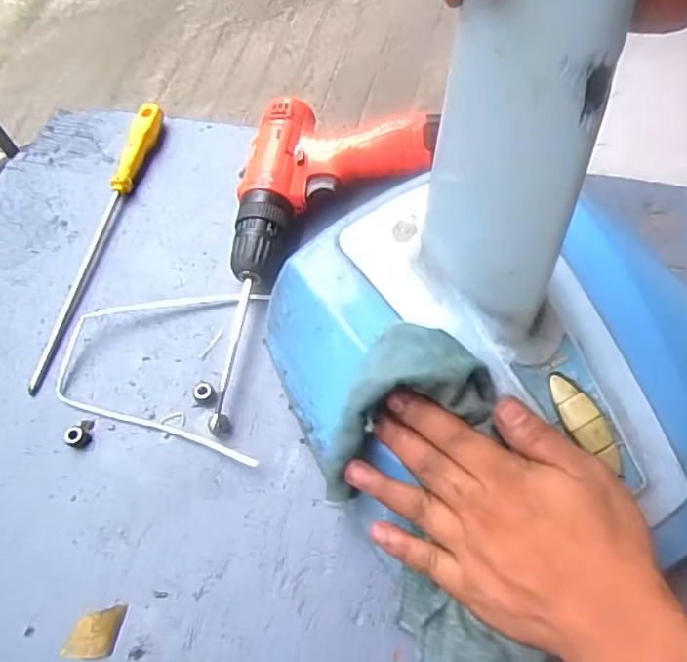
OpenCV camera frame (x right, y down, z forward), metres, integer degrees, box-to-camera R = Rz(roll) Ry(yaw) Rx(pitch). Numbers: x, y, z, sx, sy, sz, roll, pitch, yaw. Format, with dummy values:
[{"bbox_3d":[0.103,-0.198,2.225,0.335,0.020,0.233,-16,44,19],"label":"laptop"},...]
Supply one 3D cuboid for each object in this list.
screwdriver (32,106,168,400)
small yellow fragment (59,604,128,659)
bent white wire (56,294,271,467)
[{"bbox_3d":[-0.218,-0.087,0.527,0.025,0.027,0.289,10,63,9],"label":"screwdriver"},{"bbox_3d":[-0.162,0.194,0.388,0.033,0.009,0.032,4,62,6],"label":"small yellow fragment"},{"bbox_3d":[-0.143,0.029,0.471,0.169,0.014,0.143,2,62,5],"label":"bent white wire"}]

